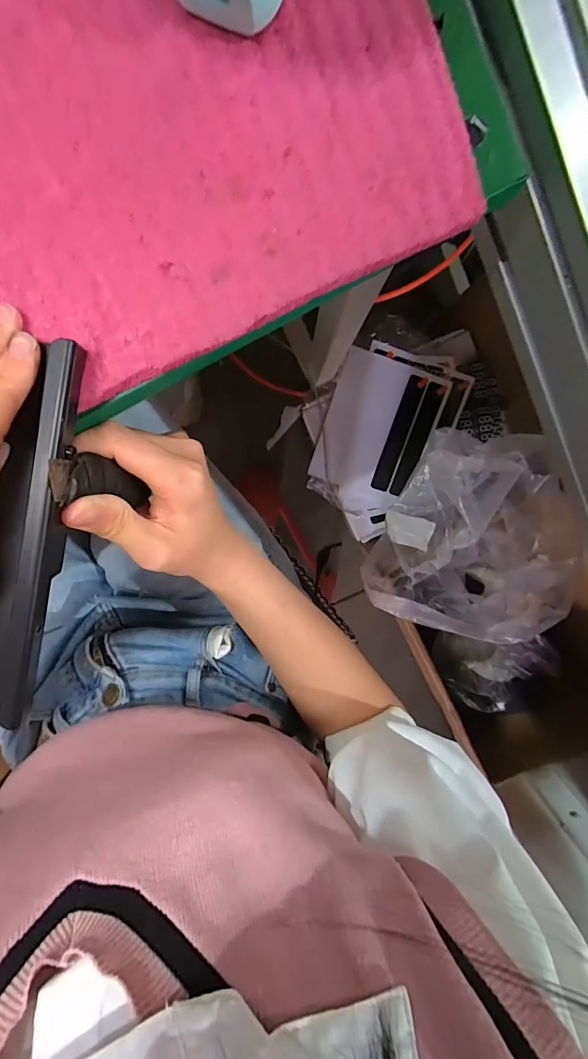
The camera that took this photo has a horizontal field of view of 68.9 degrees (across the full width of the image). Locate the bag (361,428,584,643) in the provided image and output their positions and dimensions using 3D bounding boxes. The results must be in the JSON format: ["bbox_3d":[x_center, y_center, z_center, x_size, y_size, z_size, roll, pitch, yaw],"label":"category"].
[{"bbox_3d":[0.283,0.010,0.706,0.256,0.224,0.310,18,99,-4],"label":"bag"}]

